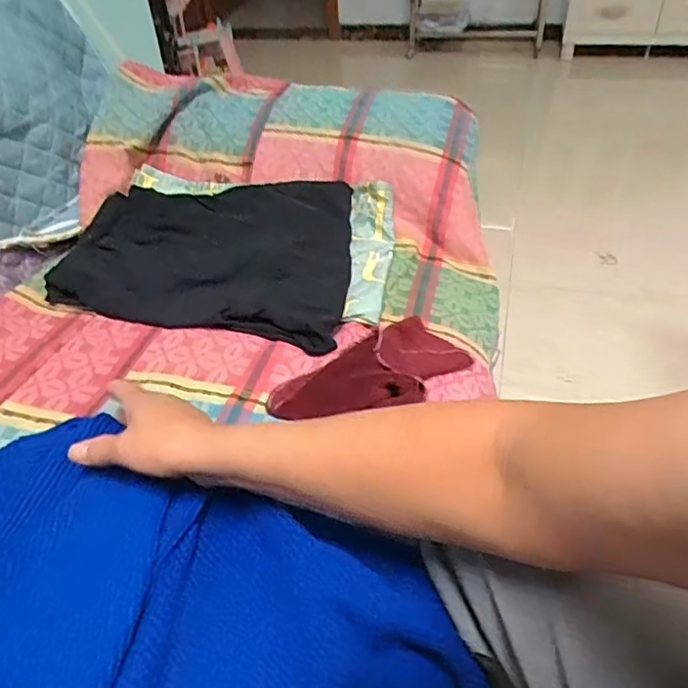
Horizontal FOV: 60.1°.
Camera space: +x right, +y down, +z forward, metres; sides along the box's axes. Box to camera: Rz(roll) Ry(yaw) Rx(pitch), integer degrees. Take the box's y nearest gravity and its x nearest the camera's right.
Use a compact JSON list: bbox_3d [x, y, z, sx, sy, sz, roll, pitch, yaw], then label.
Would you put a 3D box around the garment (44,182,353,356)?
[{"bbox_3d":[-0.168,-0.129,0.783,0.363,0.033,0.304,4,41,10],"label":"garment"}]

